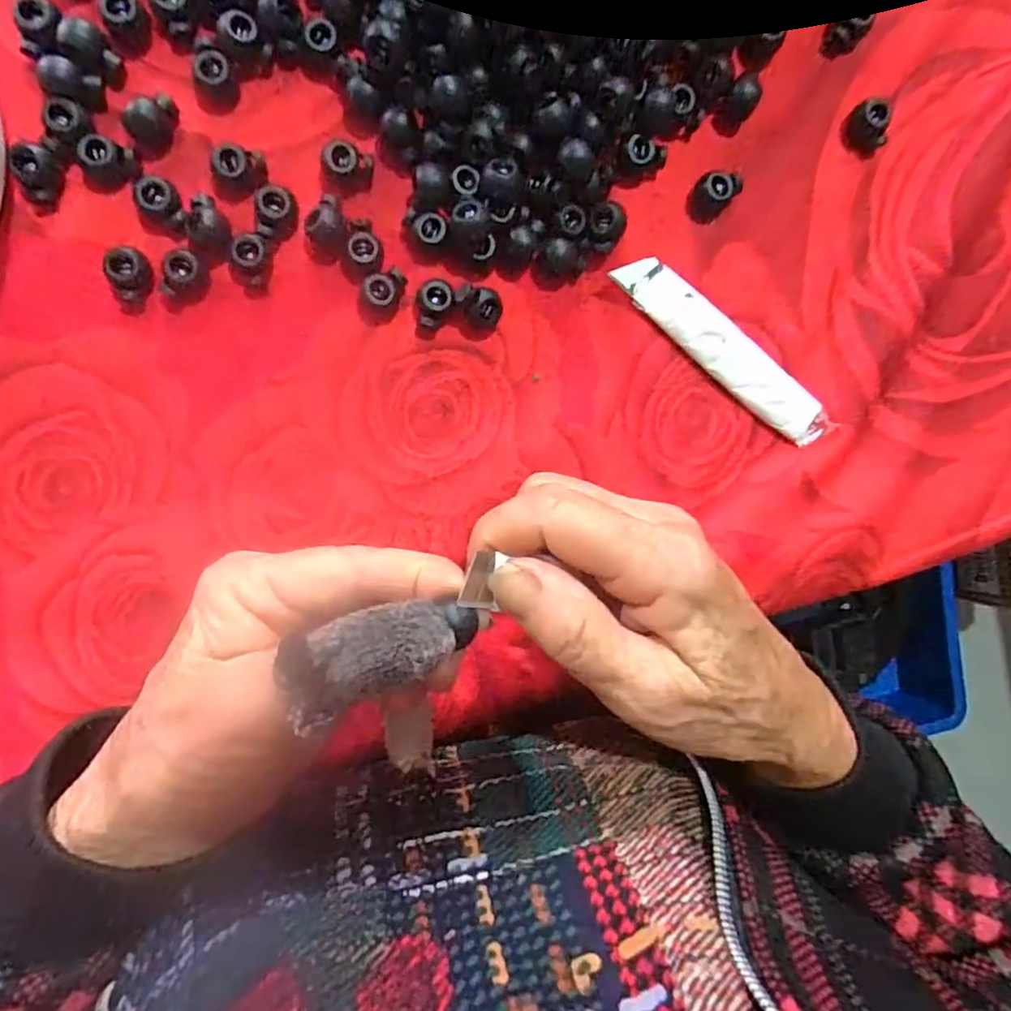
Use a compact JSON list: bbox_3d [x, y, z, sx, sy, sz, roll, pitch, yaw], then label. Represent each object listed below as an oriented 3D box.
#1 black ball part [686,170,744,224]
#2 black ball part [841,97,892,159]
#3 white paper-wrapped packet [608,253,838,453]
[{"bbox_3d":[0.086,-0.128,0.252,0.015,0.011,0.020,44,87,-8],"label":"black ball part"},{"bbox_3d":[0.152,-0.159,0.258,0.015,0.013,0.019,-41,98,-3],"label":"black ball part"},{"bbox_3d":[0.093,-0.064,0.259,0.110,0.007,0.020,38,88,-8],"label":"white paper-wrapped packet"}]

